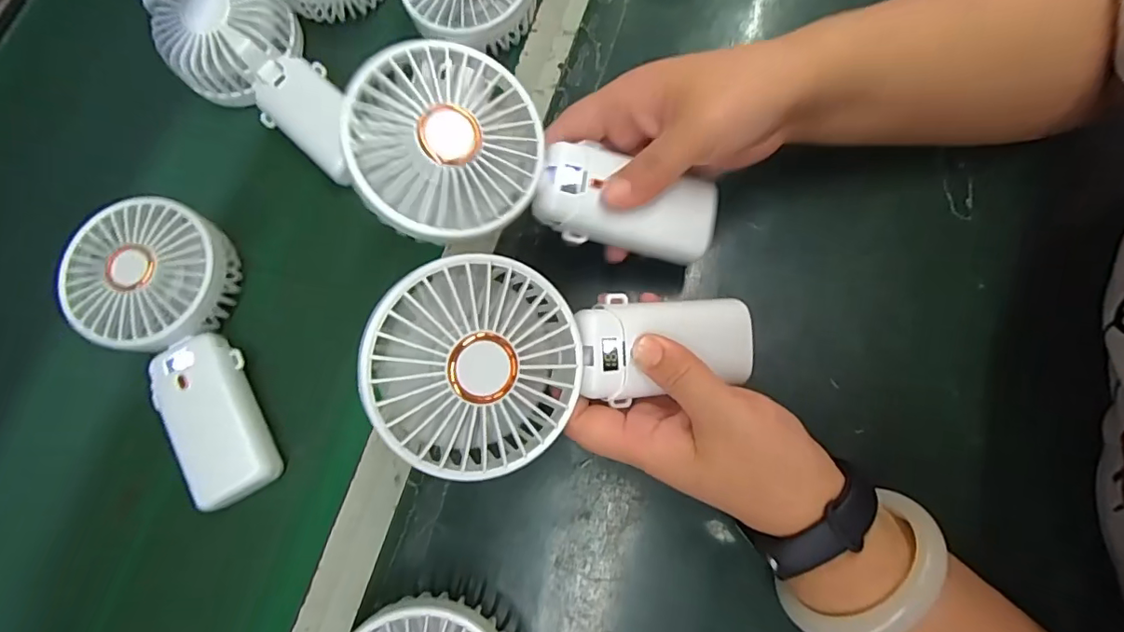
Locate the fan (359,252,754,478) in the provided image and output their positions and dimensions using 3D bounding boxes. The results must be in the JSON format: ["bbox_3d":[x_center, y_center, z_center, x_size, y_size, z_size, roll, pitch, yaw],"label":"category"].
[{"bbox_3d":[0.008,0.018,0.239,0.178,0.034,0.080,-4,77,-24],"label":"fan"}]

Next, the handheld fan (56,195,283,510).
[{"bbox_3d":[-0.226,0.023,0.313,0.089,0.044,0.186,-20,75,-3],"label":"handheld fan"}]

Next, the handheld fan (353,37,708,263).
[{"bbox_3d":[-0.009,-0.066,0.264,0.179,0.033,0.084,14,78,-18],"label":"handheld fan"}]

